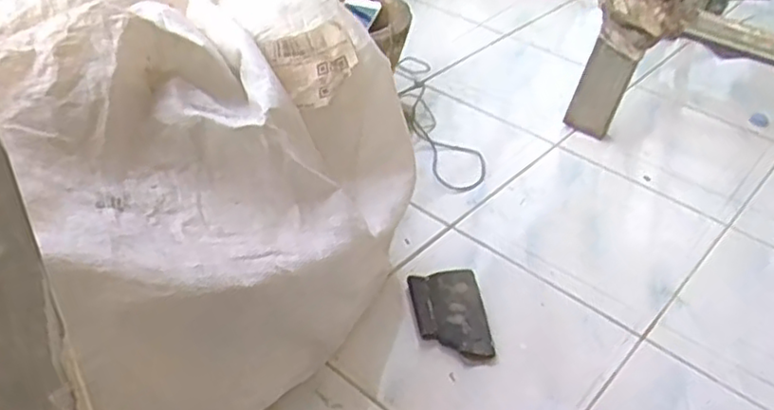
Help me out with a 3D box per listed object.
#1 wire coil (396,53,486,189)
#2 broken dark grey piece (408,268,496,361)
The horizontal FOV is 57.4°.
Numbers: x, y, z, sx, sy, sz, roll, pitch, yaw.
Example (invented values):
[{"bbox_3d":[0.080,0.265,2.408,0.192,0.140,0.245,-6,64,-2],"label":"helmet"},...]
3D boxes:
[{"bbox_3d":[0.076,-0.151,1.237,0.114,0.050,0.359,-10,40,-15],"label":"wire coil"},{"bbox_3d":[0.080,0.134,0.887,0.087,0.016,0.146,-4,39,-8],"label":"broken dark grey piece"}]

